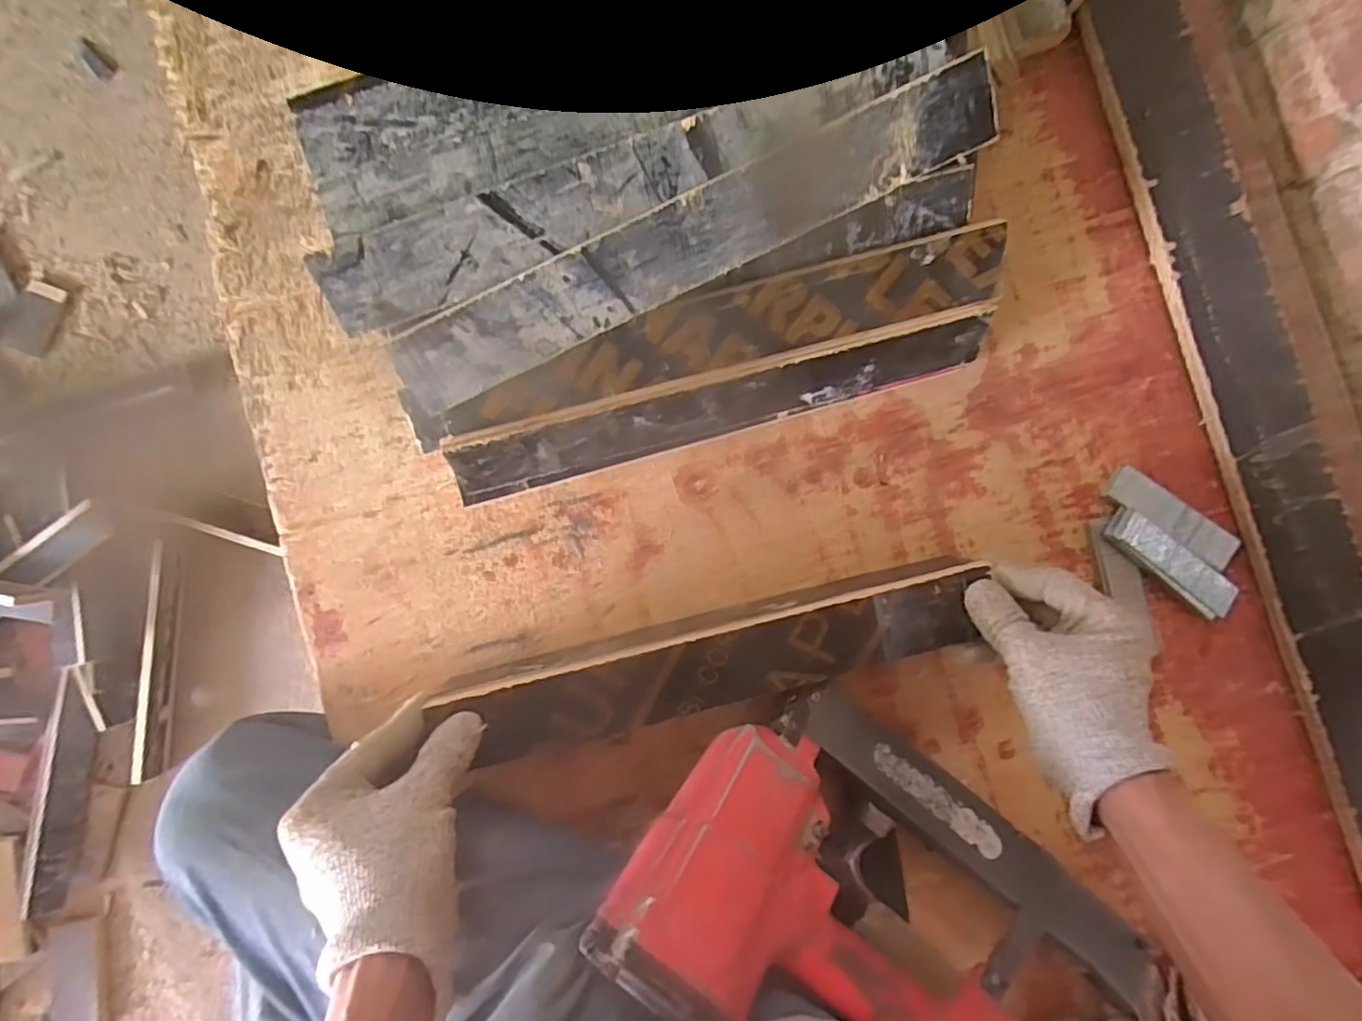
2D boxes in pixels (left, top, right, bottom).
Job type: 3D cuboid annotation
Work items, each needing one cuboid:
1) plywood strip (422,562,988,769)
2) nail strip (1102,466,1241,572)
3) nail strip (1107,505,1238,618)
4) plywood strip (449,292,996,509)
[{"bbox_3d":[0.024,0.105,0.414,0.336,0.020,0.062,-14,88,-2],"label":"plywood strip"},{"bbox_3d":[0.355,0.005,0.464,0.104,0.009,0.027,33,88,1],"label":"nail strip"},{"bbox_3d":[0.349,0.037,0.456,0.101,0.011,0.031,38,89,1],"label":"nail strip"},{"bbox_3d":[0.026,-0.070,0.431,0.363,0.057,0.010,-15,50,-1],"label":"plywood strip"}]

